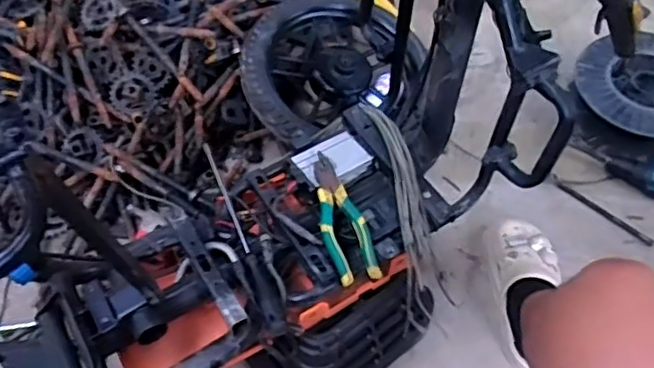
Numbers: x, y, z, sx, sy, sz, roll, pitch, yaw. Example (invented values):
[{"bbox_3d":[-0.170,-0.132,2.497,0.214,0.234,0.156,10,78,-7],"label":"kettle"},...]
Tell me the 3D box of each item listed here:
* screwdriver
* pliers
[{"bbox_3d":[-0.114,0.063,0.838,0.025,0.034,0.309,-19,57,-11],"label":"screwdriver"},{"bbox_3d":[0.019,0.038,0.838,0.058,0.019,0.204,-11,56,-5],"label":"pliers"}]

